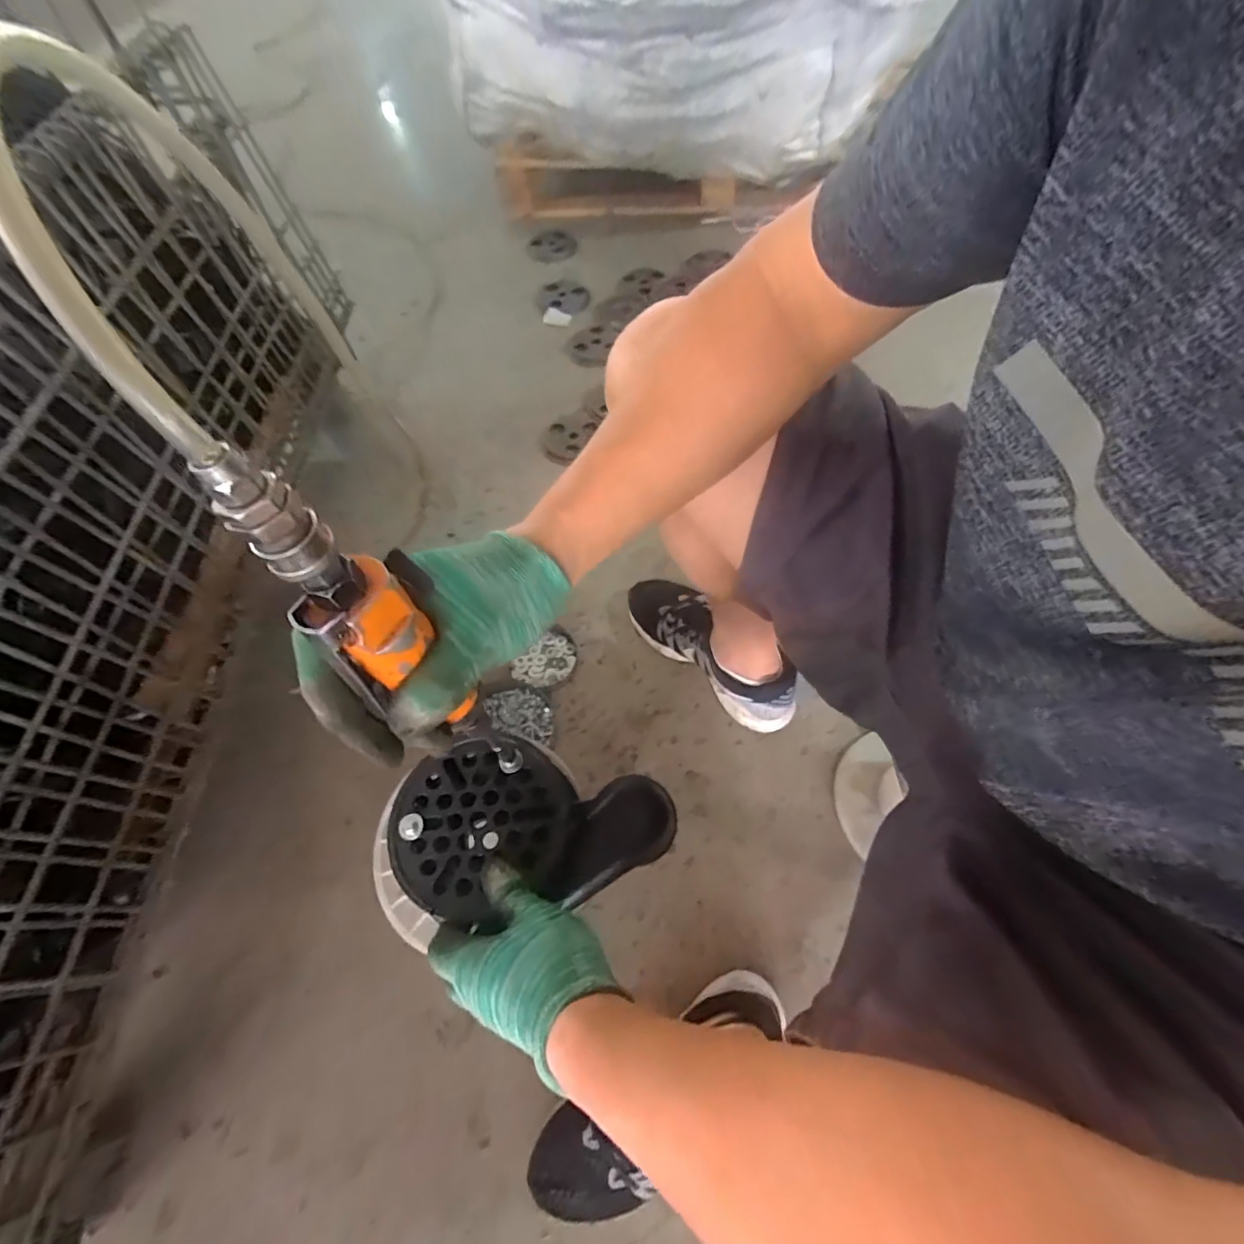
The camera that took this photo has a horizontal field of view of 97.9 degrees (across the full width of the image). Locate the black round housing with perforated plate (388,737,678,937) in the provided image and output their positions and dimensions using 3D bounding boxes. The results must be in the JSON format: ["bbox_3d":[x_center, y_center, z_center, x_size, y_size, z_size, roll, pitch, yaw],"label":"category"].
[{"bbox_3d":[-0.070,0.173,0.436,0.213,0.070,0.130,5,62,4],"label":"black round housing with perforated plate"}]

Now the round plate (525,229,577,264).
[{"bbox_3d":[-0.178,-0.946,1.373,0.124,0.014,0.140,-6,62,0],"label":"round plate"}]

